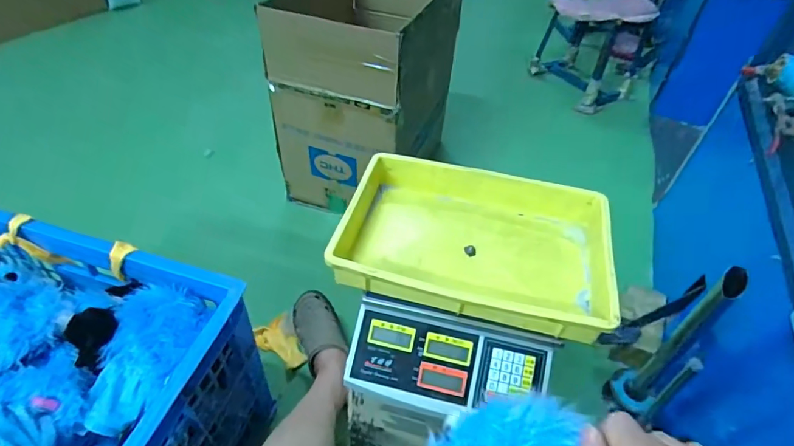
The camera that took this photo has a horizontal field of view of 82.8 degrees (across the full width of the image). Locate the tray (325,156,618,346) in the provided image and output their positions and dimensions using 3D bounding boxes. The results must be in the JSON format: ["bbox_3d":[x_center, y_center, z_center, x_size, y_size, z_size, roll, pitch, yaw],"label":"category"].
[{"bbox_3d":[0.108,0.015,0.643,0.353,0.065,0.273,13,46,6],"label":"tray"}]

